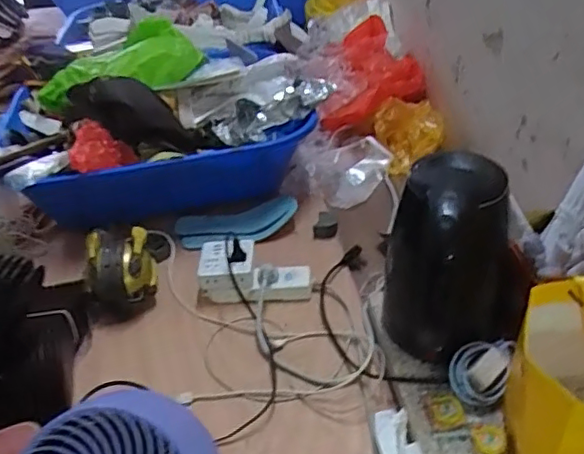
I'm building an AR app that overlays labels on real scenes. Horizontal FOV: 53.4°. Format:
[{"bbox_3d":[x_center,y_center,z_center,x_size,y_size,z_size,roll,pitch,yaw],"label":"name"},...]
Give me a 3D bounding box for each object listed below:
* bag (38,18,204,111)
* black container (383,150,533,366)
[{"bbox_3d":[-0.336,-0.322,1.204,0.222,0.114,0.303,12,43,22],"label":"bag"},{"bbox_3d":[0.191,0.054,0.691,0.156,0.224,0.162,7,41,17],"label":"black container"}]

